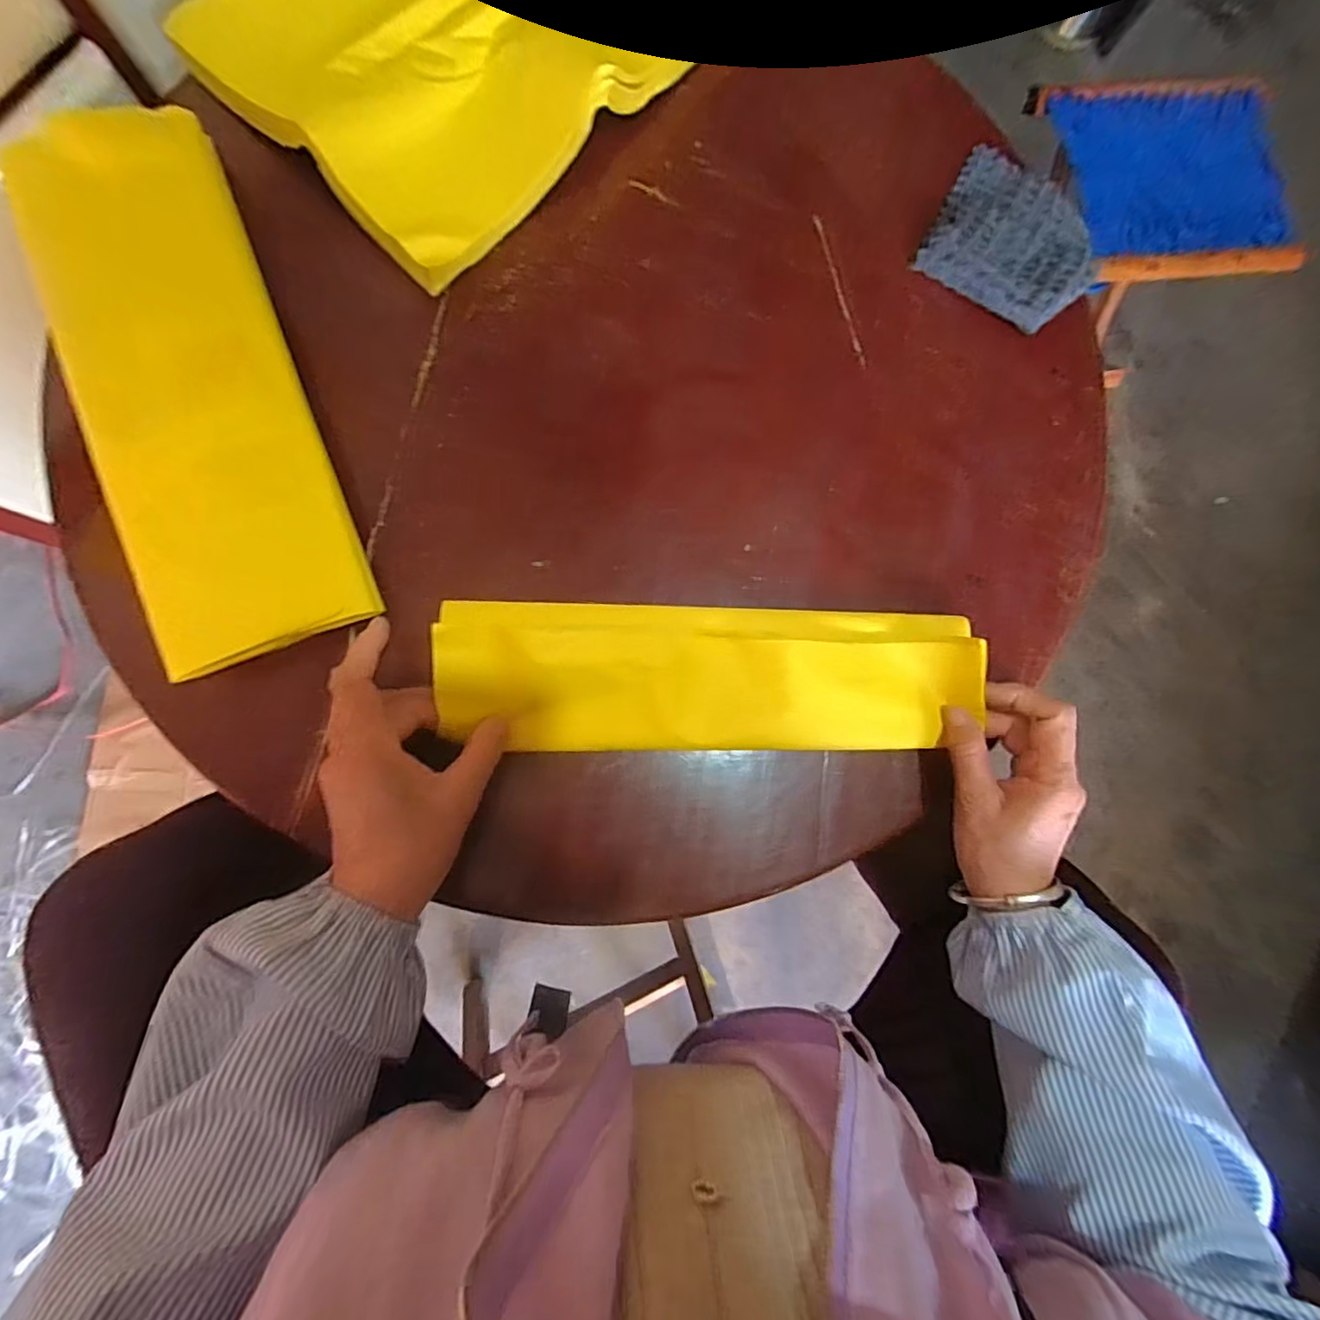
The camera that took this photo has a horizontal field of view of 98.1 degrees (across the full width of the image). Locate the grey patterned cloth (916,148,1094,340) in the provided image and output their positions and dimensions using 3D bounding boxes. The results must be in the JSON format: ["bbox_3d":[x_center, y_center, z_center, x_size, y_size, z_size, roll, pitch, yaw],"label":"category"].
[{"bbox_3d":[0.277,-0.326,0.445,0.121,0.021,0.125,30,81,-2],"label":"grey patterned cloth"}]

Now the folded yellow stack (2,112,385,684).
[{"bbox_3d":[-0.287,-0.166,0.346,0.120,0.025,0.335,-21,88,-15],"label":"folded yellow stack"}]

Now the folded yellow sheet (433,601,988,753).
[{"bbox_3d":[0.037,0.013,0.365,0.336,0.020,0.092,1,90,-8],"label":"folded yellow sheet"}]

